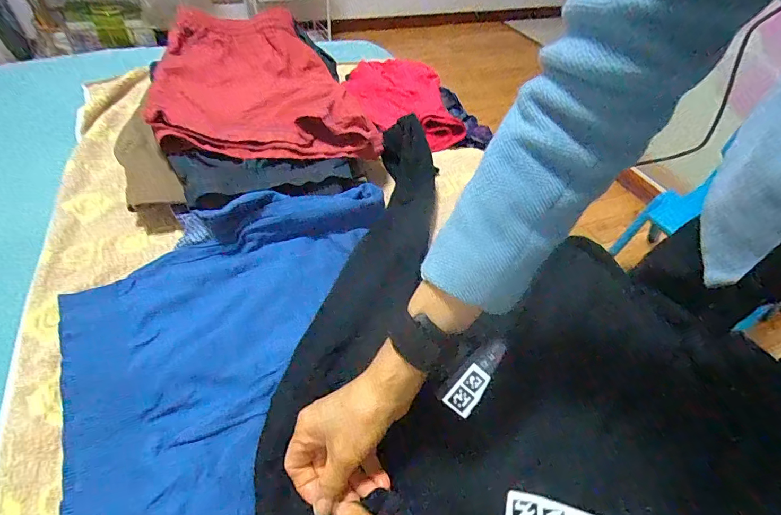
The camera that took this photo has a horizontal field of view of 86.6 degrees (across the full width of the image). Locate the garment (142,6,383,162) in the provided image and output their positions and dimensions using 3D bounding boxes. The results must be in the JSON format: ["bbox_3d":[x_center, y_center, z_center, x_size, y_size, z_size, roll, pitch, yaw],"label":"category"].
[{"bbox_3d":[-0.204,-0.278,0.647,0.289,0.063,0.401,-11,50,-15],"label":"garment"}]

